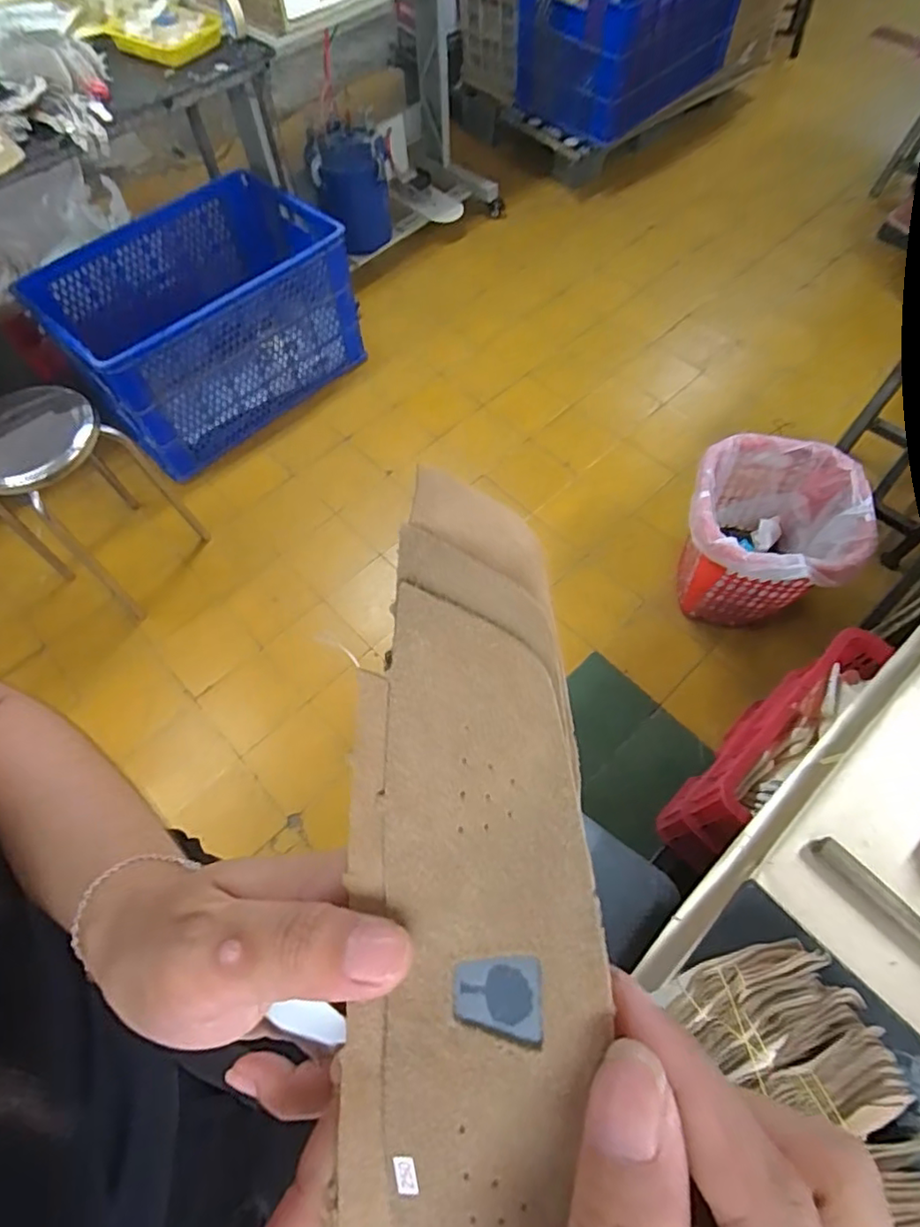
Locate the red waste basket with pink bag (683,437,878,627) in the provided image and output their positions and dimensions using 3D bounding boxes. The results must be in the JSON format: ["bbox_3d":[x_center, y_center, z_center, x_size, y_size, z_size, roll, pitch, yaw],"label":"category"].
[{"bbox_3d":[0.688,-0.159,1.377,0.343,0.340,0.355,7,64,9],"label":"red waste basket with pink bag"}]

